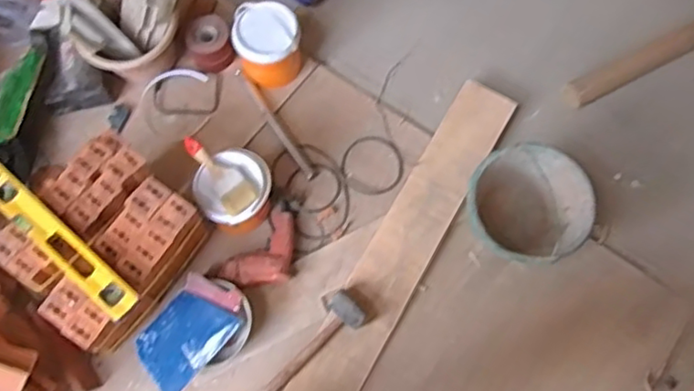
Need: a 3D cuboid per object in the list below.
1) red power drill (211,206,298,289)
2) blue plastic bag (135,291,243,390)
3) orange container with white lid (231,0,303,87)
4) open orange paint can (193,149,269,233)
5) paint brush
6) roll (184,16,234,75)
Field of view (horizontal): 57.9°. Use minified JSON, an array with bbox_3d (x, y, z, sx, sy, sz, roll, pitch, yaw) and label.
[{"bbox_3d":[-0.191,0.139,1.456,0.150,0.072,0.233,44,76,10],"label":"red power drill"},{"bbox_3d":[-0.354,0.309,1.354,0.147,0.023,0.207,40,76,10],"label":"blue plastic bag"},{"bbox_3d":[-0.198,-0.378,1.575,0.154,0.169,0.152,1,73,-2],"label":"orange container with white lid"},{"bbox_3d":[-0.253,-0.001,1.447,0.164,0.177,0.158,0,71,-1],"label":"open orange paint can"},{"bbox_3d":[-0.286,-0.056,1.383,0.069,0.026,0.213,-37,76,-12],"label":"paint brush"},{"bbox_3d":[-0.353,-0.387,1.604,0.111,0.096,0.121,1,73,-2],"label":"roll"}]

